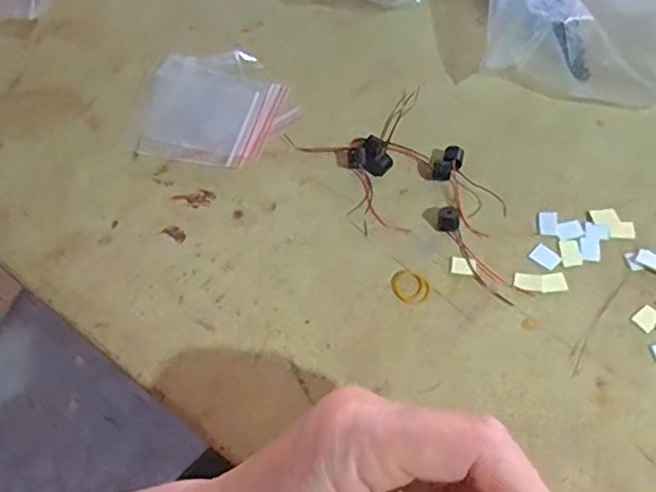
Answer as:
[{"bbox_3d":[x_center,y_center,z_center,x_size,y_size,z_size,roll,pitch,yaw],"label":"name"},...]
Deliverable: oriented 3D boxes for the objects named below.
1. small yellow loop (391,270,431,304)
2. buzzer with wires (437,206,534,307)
[{"bbox_3d":[0.044,0.022,0.332,0.021,0.004,0.018,32,68,18],"label":"small yellow loop"},{"bbox_3d":[0.083,0.005,0.338,0.017,0.007,0.065,-32,65,-13],"label":"buzzer with wires"}]

